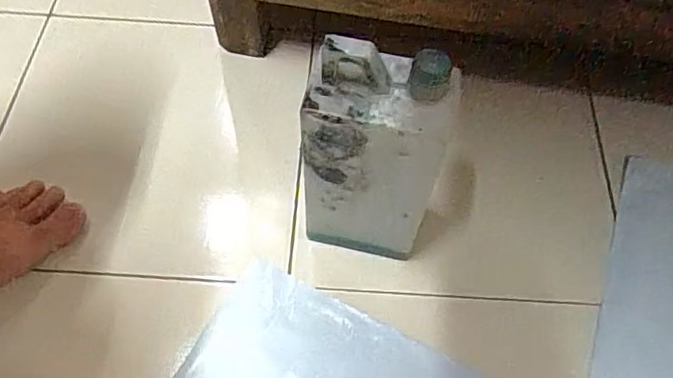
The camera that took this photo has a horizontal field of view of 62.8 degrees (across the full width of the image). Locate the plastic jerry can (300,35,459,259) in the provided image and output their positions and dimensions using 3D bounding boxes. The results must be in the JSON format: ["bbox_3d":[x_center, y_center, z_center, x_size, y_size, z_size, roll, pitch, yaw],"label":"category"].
[{"bbox_3d":[0.027,-0.017,0.413,0.097,0.221,0.051,12,60,4],"label":"plastic jerry can"}]

